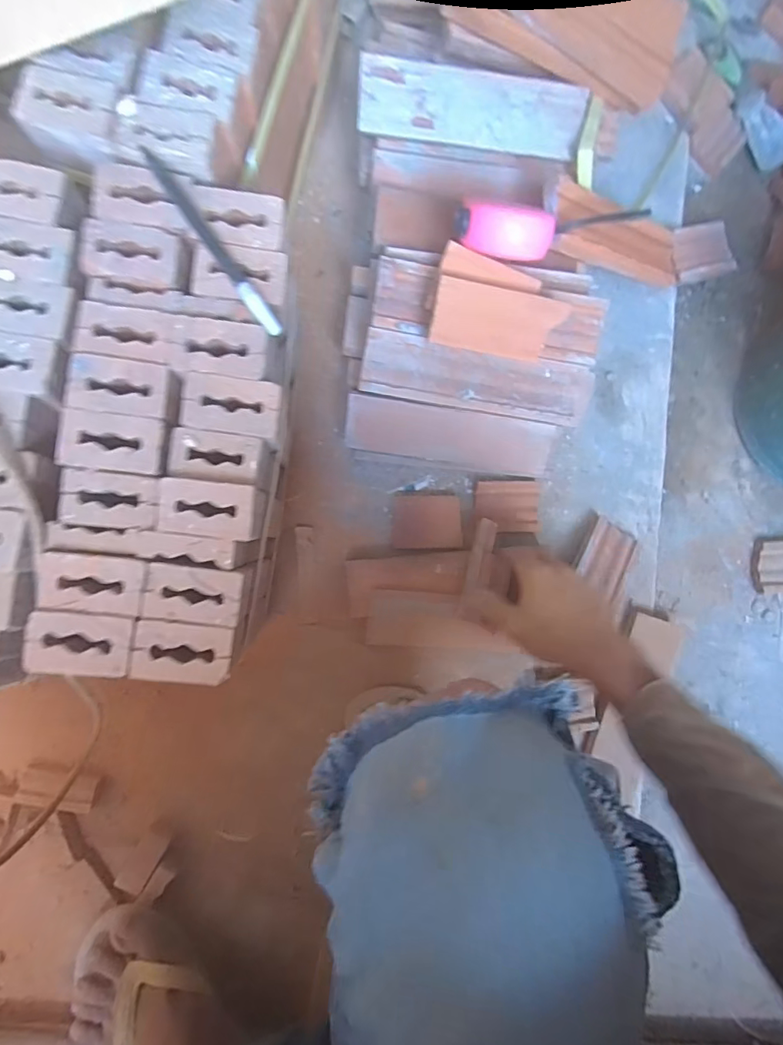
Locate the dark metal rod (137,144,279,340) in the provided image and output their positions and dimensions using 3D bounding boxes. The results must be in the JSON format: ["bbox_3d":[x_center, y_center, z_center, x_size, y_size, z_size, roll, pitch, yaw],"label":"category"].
[{"bbox_3d":[-0.124,-0.191,0.344,0.010,0.006,0.151,-36,91,-7],"label":"dark metal rod"}]

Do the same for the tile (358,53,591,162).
[{"bbox_3d":[0.082,-0.416,0.504,0.226,0.008,0.063,5,111,-4],"label":"tile"}]

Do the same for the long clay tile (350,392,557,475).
[{"bbox_3d":[0.067,-0.095,0.560,0.230,0.019,0.070,6,127,-7],"label":"long clay tile"}]

